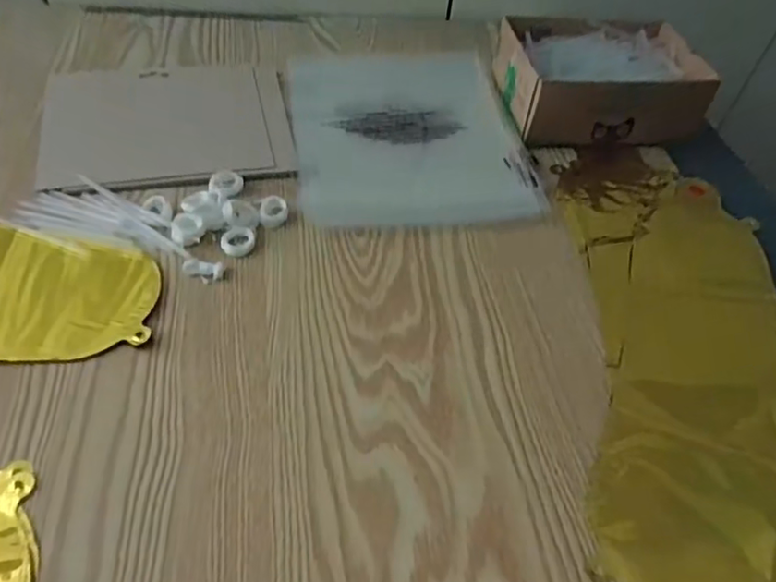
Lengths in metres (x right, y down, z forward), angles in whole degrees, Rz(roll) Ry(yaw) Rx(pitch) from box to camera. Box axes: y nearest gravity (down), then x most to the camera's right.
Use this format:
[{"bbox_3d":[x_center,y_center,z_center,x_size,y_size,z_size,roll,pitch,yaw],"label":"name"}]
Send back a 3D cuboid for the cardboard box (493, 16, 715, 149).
[{"bbox_3d":[0.211,-0.211,0.605,0.191,0.062,0.137,-2,51,-8],"label":"cardboard box"}]

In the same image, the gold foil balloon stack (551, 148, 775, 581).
[{"bbox_3d":[0.244,0.057,0.436,0.214,0.017,0.458,8,50,0],"label":"gold foil balloon stack"}]

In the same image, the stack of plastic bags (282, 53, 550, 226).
[{"bbox_3d":[0.016,-0.162,0.584,0.209,0.015,0.259,-3,51,-9],"label":"stack of plastic bags"}]

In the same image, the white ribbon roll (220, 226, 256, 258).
[{"bbox_3d":[-0.116,-0.039,0.467,0.025,0.007,0.025,3,50,-4],"label":"white ribbon roll"}]

